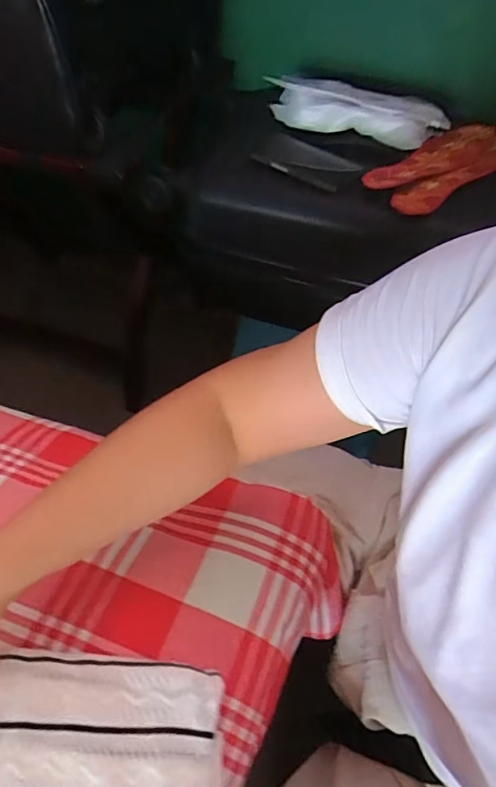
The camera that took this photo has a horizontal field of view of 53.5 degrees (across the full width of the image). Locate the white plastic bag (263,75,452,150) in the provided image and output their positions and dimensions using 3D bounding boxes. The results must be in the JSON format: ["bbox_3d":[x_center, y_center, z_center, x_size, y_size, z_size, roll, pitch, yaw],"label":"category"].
[{"bbox_3d":[0.161,-0.424,0.737,0.265,0.051,0.091,22,56,15],"label":"white plastic bag"}]

